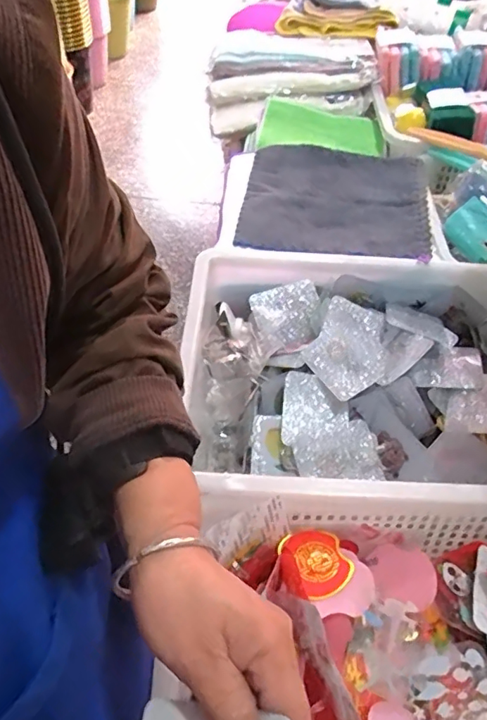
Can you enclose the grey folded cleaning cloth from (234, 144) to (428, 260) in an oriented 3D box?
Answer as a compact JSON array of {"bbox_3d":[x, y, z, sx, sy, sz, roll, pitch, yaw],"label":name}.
[{"bbox_3d":[0.132,-0.232,0.752,0.256,0.033,0.282,10,50,3],"label":"grey folded cleaning cloth"}]

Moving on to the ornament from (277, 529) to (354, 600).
[{"bbox_3d":[0.059,0.173,0.447,0.057,0.014,0.057,2,50,-3],"label":"ornament"}]

